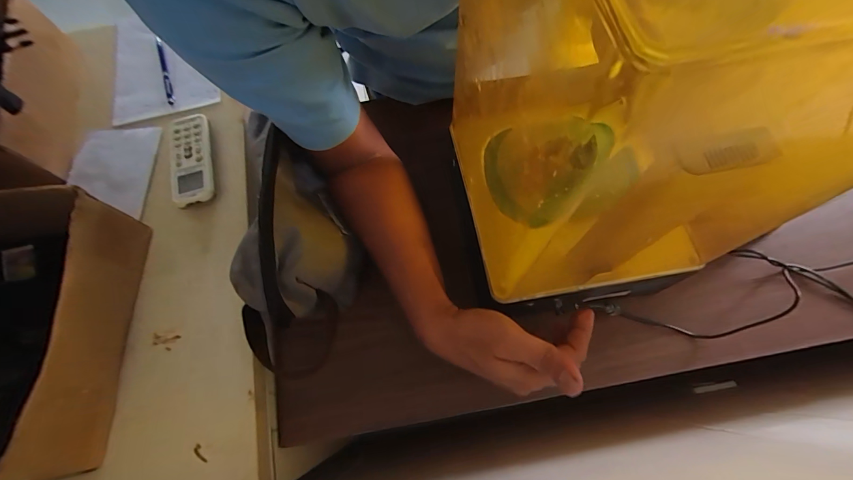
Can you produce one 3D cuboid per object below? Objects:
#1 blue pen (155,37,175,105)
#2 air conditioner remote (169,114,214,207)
[{"bbox_3d":[-0.389,-0.249,0.545,0.012,0.009,0.125,-20,69,-6],"label":"blue pen"},{"bbox_3d":[-0.304,-0.103,0.481,0.052,0.027,0.134,-14,68,-4],"label":"air conditioner remote"}]

